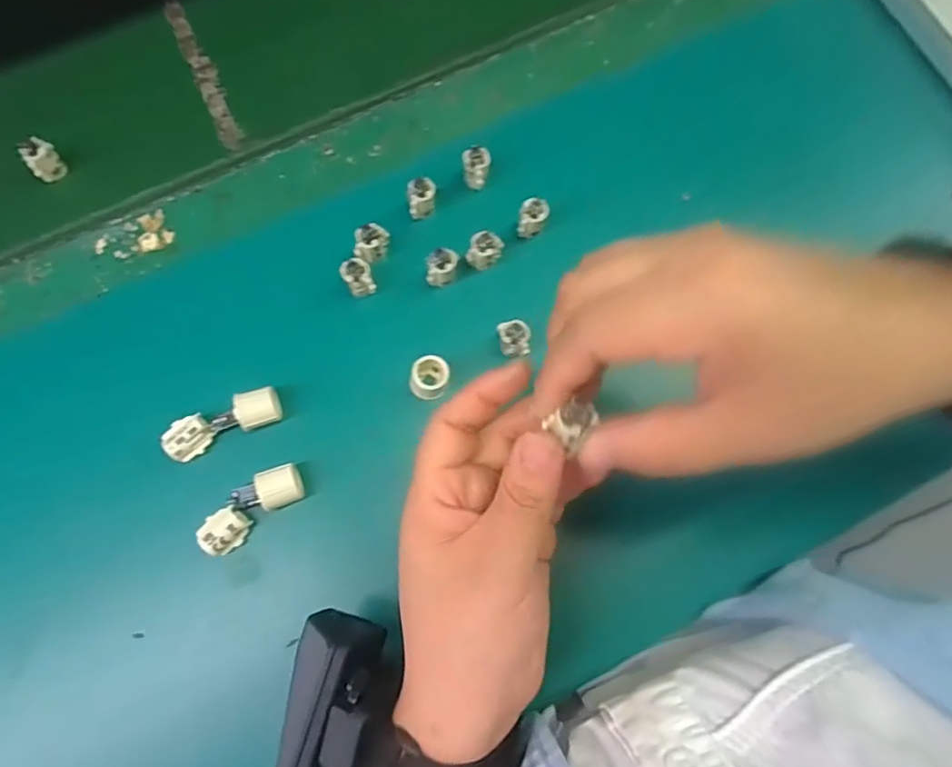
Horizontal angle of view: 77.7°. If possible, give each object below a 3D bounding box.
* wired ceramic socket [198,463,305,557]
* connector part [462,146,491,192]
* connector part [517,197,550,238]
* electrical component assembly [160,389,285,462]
[{"bbox_3d":[-0.114,0.061,0.299,0.056,0.018,0.025,-35,75,-9],"label":"wired ceramic socket"},{"bbox_3d":[0.001,-0.124,0.344,0.016,0.026,0.013,-4,73,0],"label":"connector part"},{"bbox_3d":[0.033,-0.094,0.336,0.016,0.020,0.015,6,73,3],"label":"connector part"},{"bbox_3d":[-0.131,0.020,0.308,0.061,0.015,0.019,-22,74,-6],"label":"electrical component assembly"}]

